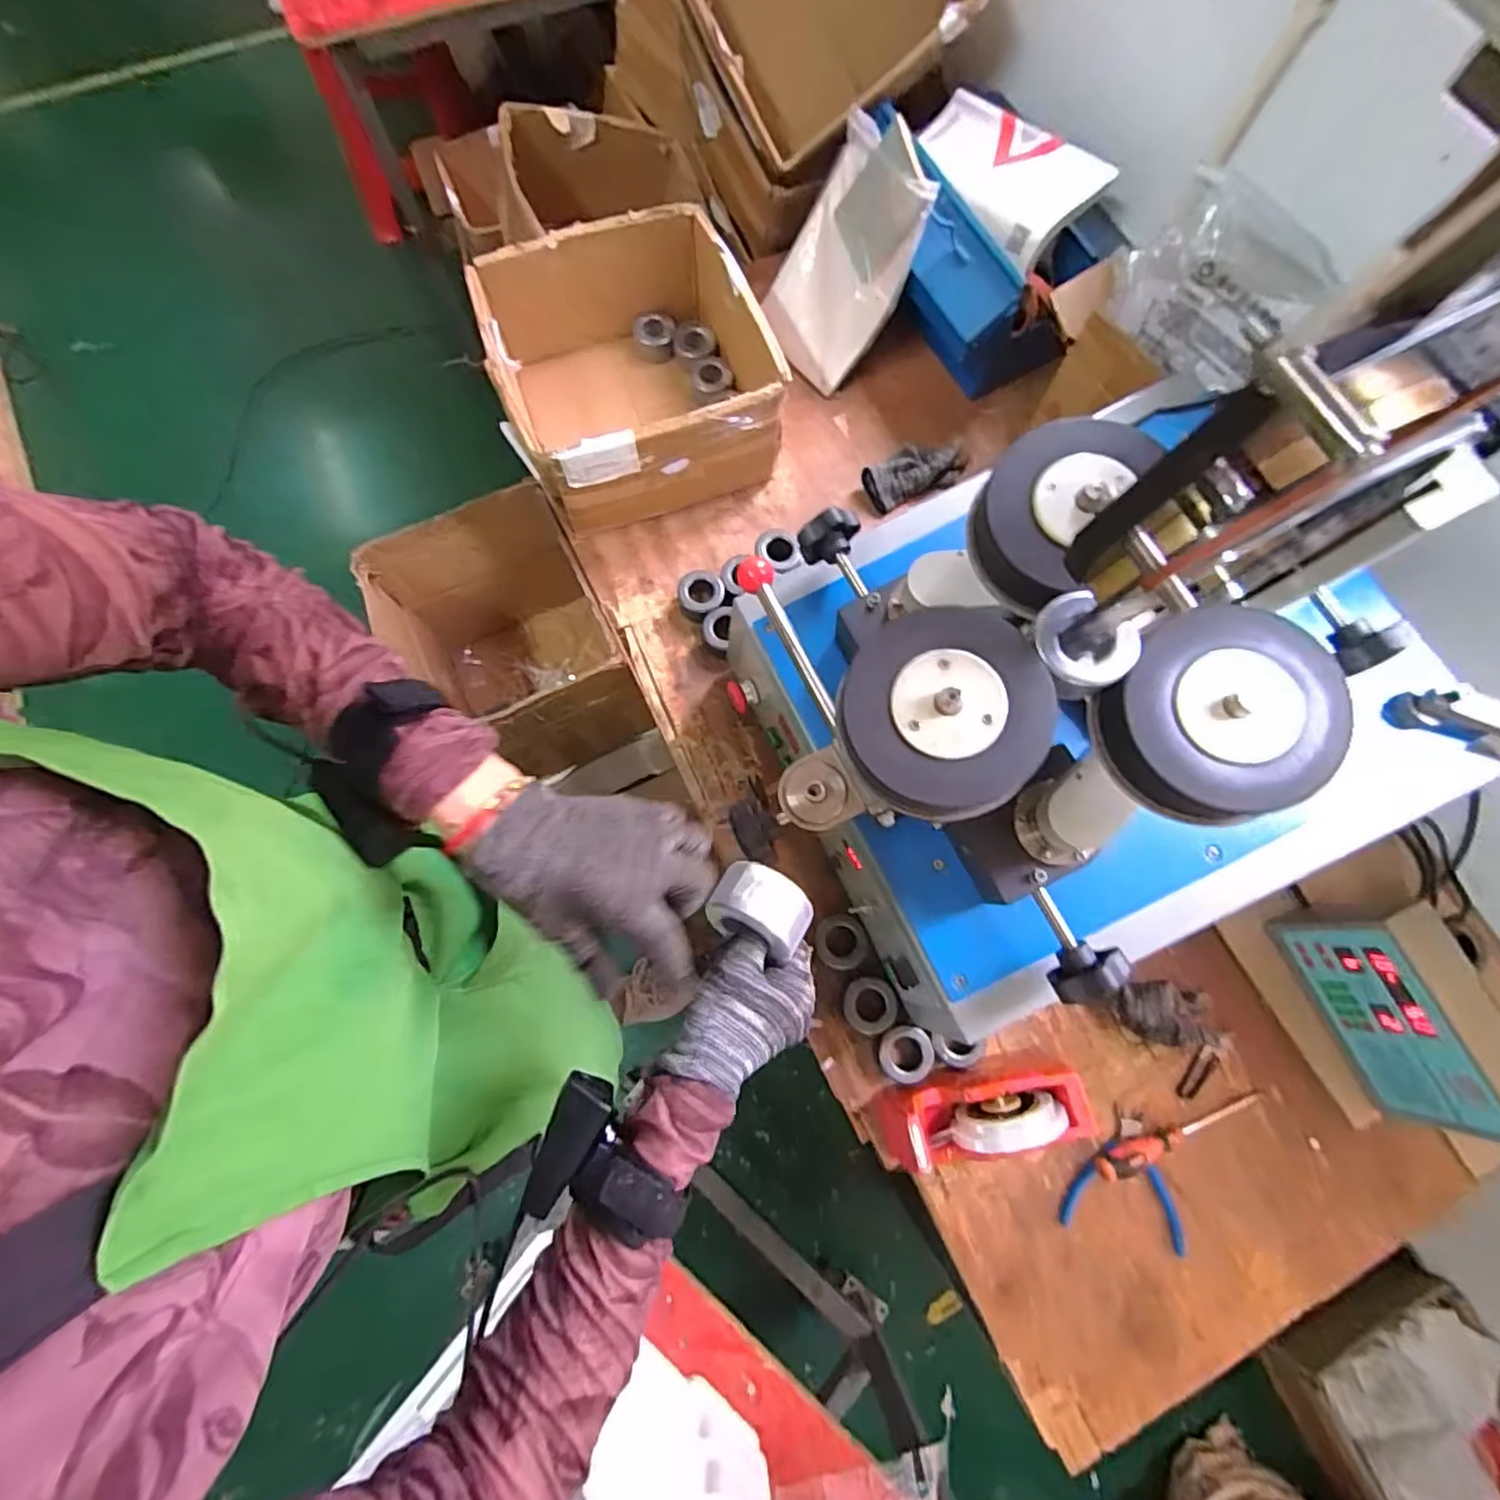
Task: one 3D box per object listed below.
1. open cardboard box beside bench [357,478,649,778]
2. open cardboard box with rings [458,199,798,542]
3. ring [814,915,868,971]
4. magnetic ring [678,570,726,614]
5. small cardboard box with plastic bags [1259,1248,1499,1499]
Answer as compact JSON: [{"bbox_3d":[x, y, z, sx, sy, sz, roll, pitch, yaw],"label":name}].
[{"bbox_3d":[-0.353,-0.156,1.014,0.253,0.299,0.332,-27,78,-8],"label":"open cardboard box beside bench"},{"bbox_3d":[-0.157,-0.529,0.889,0.358,0.188,0.397,-12,76,-5],"label":"open cardboard box with rings"},{"bbox_3d":[0.106,0.224,0.744,0.062,0.014,0.058,0,75,-2],"label":"ring"},{"bbox_3d":[-0.066,-0.210,0.870,0.062,0.032,0.062,0,75,-2],"label":"magnetic ring"},{"bbox_3d":[1.089,1.087,1.042,0.338,0.138,0.351,-27,78,-8],"label":"small cardboard box with plastic bags"}]

